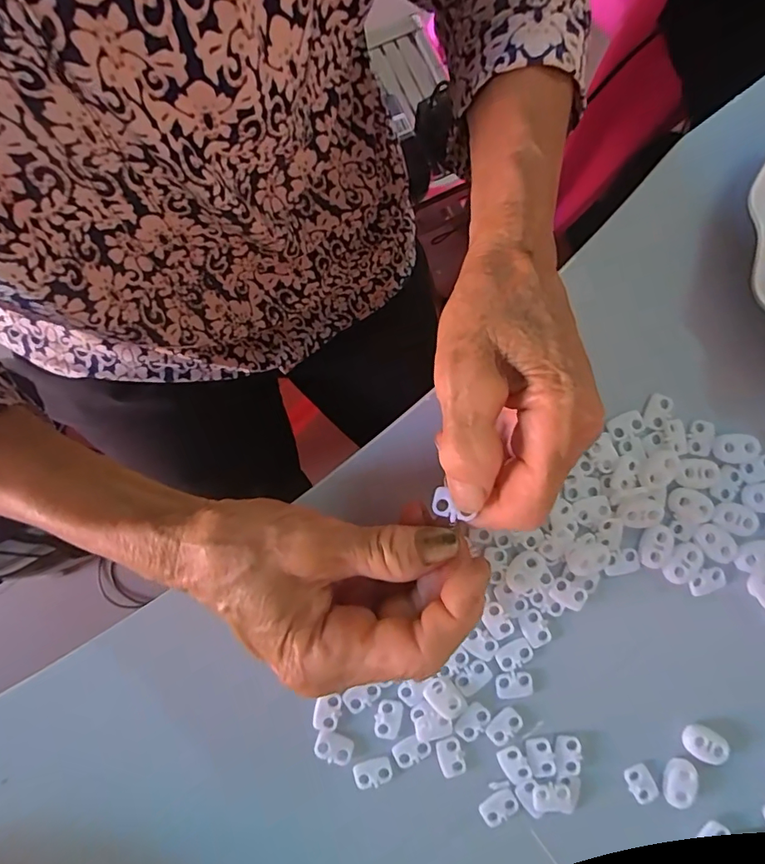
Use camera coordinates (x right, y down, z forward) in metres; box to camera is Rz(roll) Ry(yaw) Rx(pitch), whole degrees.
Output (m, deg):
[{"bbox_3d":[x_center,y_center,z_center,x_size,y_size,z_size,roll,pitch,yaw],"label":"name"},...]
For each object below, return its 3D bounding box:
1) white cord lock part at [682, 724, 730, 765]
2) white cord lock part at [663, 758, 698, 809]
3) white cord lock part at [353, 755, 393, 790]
[{"bbox_3d":[0.159,0.154,0.245,0.021,0.005,0.015,26,78,4],"label":"white cord lock part"},{"bbox_3d":[0.146,0.173,0.244,0.015,0.005,0.022,7,77,0],"label":"white cord lock part"},{"bbox_3d":[-0.005,0.166,0.242,0.018,0.004,0.013,-15,78,-5],"label":"white cord lock part"}]

